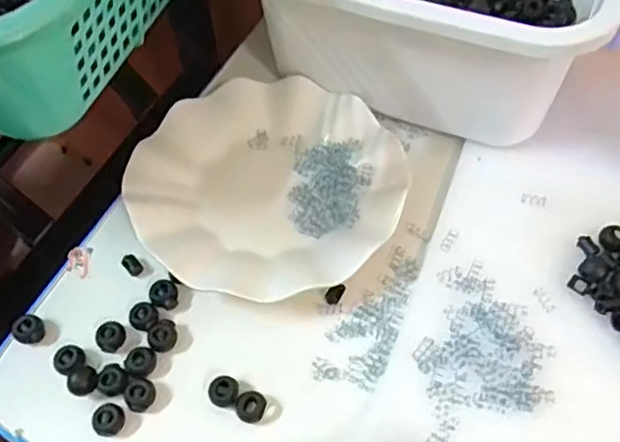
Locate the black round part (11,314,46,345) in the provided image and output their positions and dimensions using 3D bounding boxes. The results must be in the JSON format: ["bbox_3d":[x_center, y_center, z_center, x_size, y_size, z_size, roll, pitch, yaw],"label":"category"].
[{"bbox_3d":[-0.174,0.068,0.376,0.014,0.015,0.017,35,65,19],"label":"black round part"}]

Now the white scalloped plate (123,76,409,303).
[{"bbox_3d":[-0.031,-0.029,0.418,0.176,0.021,0.176,0,59,0],"label":"white scalloped plate"}]

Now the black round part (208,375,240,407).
[{"bbox_3d":[-0.050,0.100,0.357,0.017,0.011,0.017,0,59,0],"label":"black round part"}]

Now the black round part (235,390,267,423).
[{"bbox_3d":[-0.034,0.108,0.353,0.016,0.010,0.017,0,59,0],"label":"black round part"}]

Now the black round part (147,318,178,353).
[{"bbox_3d":[-0.091,0.071,0.376,0.019,0.011,0.016,-32,64,-18],"label":"black round part"}]

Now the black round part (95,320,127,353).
[{"bbox_3d":[-0.122,0.071,0.374,0.013,0.014,0.018,34,65,19],"label":"black round part"}]

